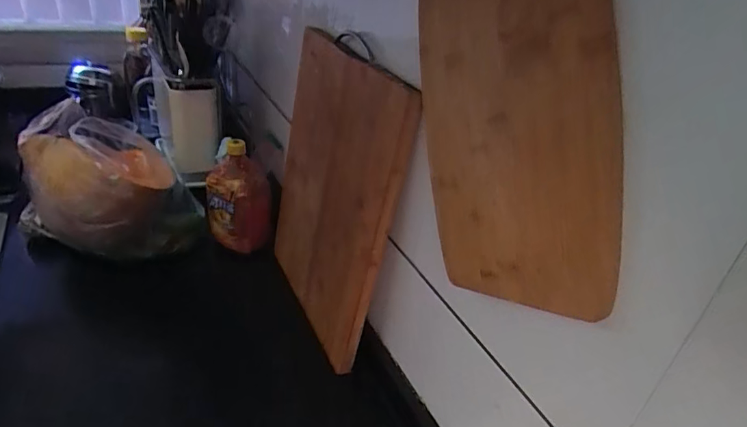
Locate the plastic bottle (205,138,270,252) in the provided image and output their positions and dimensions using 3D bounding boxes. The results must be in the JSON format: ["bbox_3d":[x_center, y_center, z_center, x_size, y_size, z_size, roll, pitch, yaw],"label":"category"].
[{"bbox_3d":[-0.244,-0.039,0.859,0.104,0.184,0.127,-4,34,-18],"label":"plastic bottle"}]

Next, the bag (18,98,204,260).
[{"bbox_3d":[-0.449,-0.048,0.804,0.248,0.220,0.188,18,33,16],"label":"bag"}]

